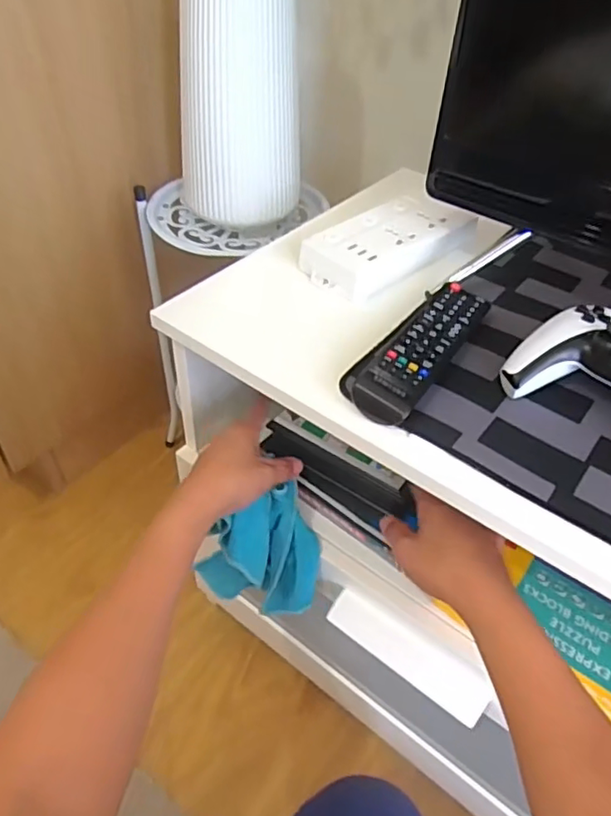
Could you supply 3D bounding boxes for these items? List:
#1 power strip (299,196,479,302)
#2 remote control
[{"bbox_3d":[0.079,-0.158,0.559,0.083,0.033,0.163,36,52,27],"label":"power strip"},{"bbox_3d":[0.093,-0.047,0.454,0.043,0.026,0.159,27,49,20],"label":"remote control"}]

